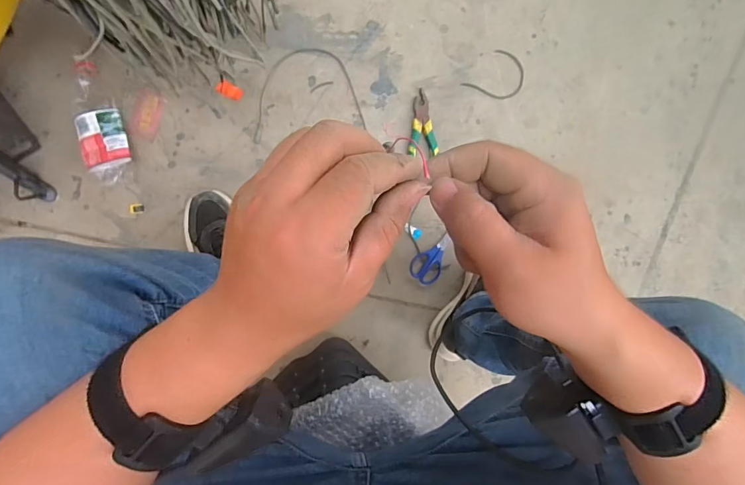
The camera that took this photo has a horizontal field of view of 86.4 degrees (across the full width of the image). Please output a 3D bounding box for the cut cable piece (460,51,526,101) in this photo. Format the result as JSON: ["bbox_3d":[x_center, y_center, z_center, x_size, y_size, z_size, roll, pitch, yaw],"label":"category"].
[{"bbox_3d":[0.254,-0.329,0.804,0.125,0.007,0.091,-45,99,-9],"label":"cut cable piece"}]

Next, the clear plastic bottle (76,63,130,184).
[{"bbox_3d":[-0.472,-0.206,0.683,0.082,0.043,0.207,-18,93,-8],"label":"clear plastic bottle"}]

